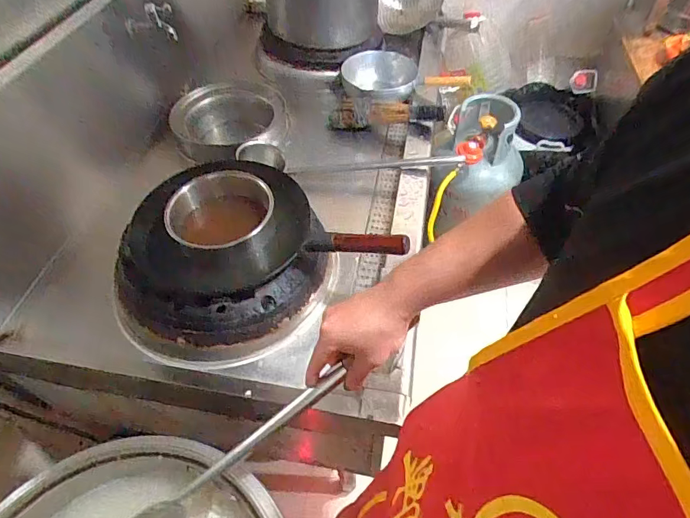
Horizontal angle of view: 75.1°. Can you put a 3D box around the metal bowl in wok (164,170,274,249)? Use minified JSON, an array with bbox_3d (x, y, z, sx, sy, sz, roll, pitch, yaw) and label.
[{"bbox_3d":[-0.231,-0.081,0.885,0.202,0.088,0.197,-36,59,-24],"label":"metal bowl in wok"}]

